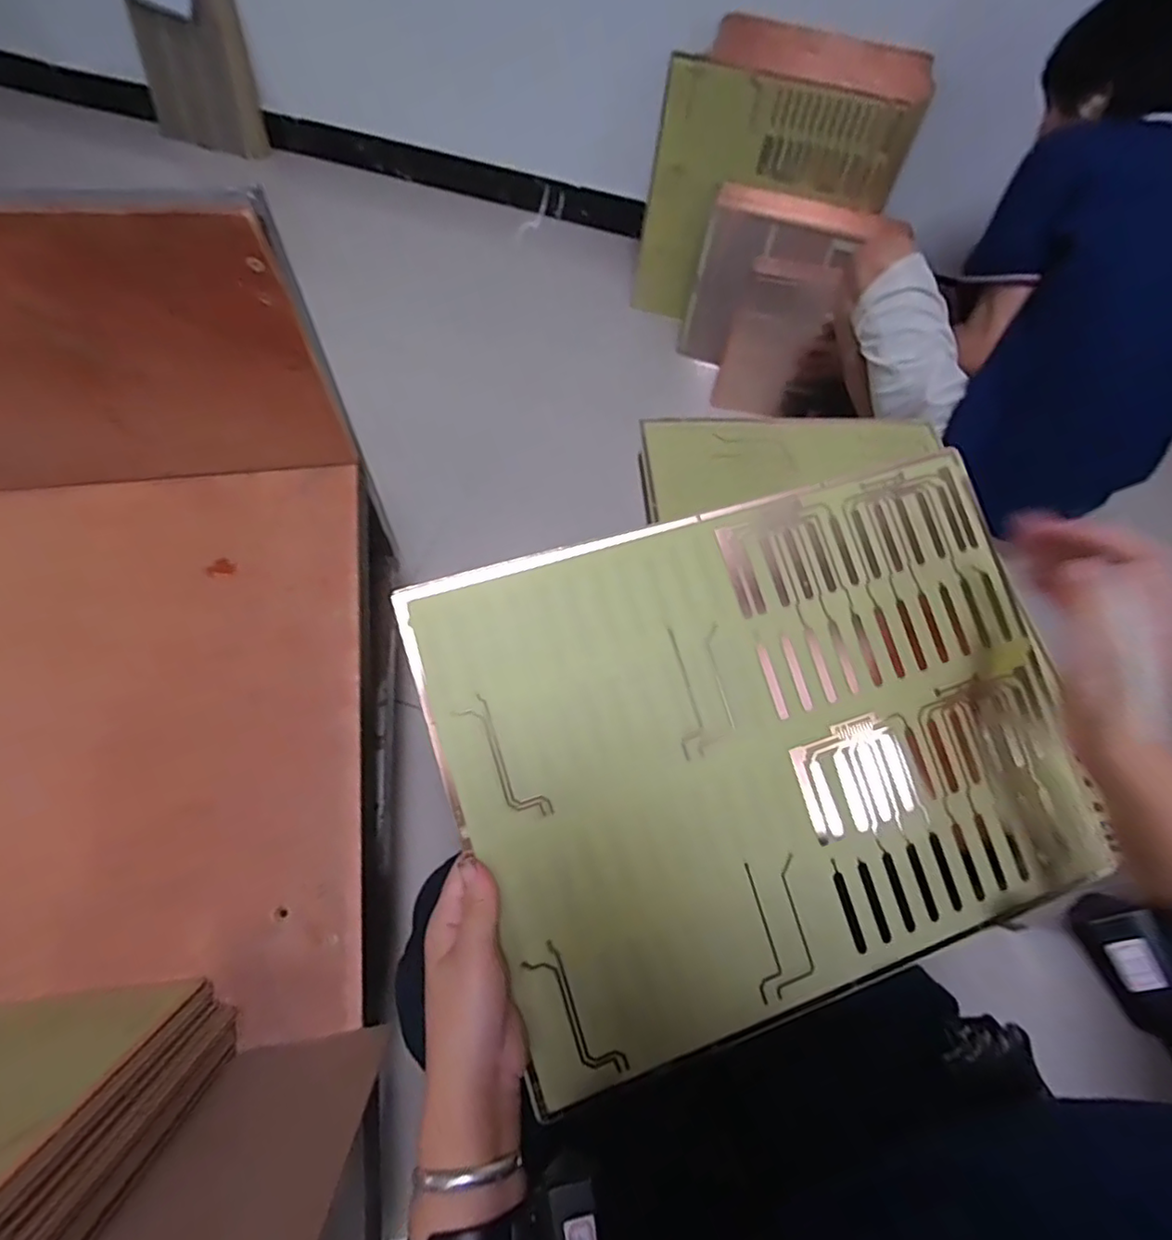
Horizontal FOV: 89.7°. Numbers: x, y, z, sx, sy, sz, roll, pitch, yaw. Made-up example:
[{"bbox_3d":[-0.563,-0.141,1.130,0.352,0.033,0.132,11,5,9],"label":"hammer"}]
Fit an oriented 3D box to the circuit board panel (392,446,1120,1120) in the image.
[{"bbox_3d":[0.127,0.082,0.395,0.419,0.011,0.321,-16,85,-10],"label":"circuit board panel"}]

